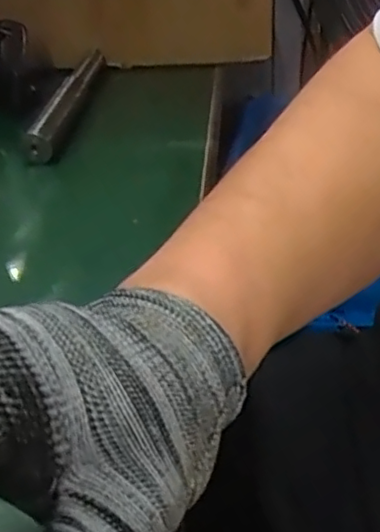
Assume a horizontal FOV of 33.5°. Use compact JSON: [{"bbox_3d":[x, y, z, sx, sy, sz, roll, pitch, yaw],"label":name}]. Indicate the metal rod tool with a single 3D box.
[{"bbox_3d":[-0.100,-0.141,0.527,0.018,0.024,0.178,3,38,9],"label":"metal rod tool"}]

